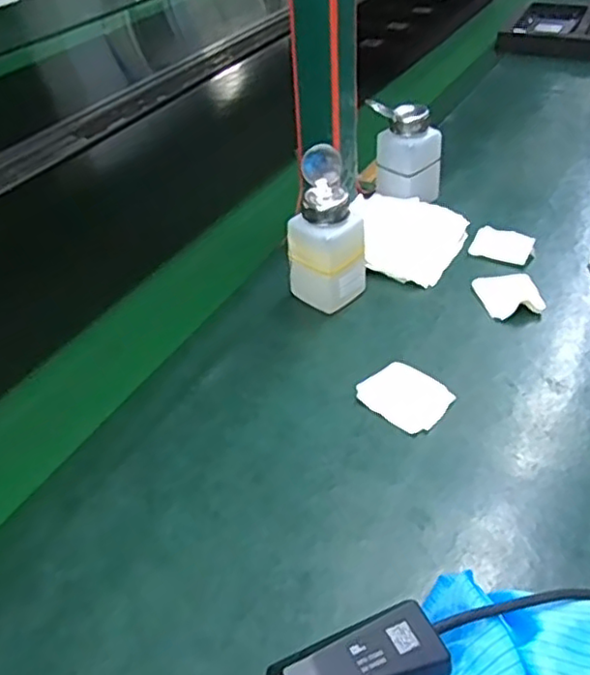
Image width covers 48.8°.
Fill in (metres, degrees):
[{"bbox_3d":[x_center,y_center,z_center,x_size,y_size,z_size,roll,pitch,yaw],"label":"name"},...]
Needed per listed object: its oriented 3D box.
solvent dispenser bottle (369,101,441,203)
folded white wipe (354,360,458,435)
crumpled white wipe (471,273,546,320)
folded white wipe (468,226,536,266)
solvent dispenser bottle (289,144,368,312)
[{"bbox_3d":[0.117,-0.187,0.679,0.065,0.108,0.050,20,46,27],"label":"solvent dispenser bottle"},{"bbox_3d":[0.084,0.043,0.489,0.060,0.009,0.050,30,51,34],"label":"folded white wipe"},{"bbox_3d":[0.189,-0.038,0.574,0.052,0.011,0.055,-7,40,-2],"label":"crumpled white wipe"},{"bbox_3d":[0.203,-0.091,0.635,0.058,0.006,0.050,18,45,25],"label":"folded white wipe"},{"bbox_3d":[0.026,-0.087,0.552,0.057,0.132,0.050,26,49,32],"label":"solvent dispenser bottle"}]

